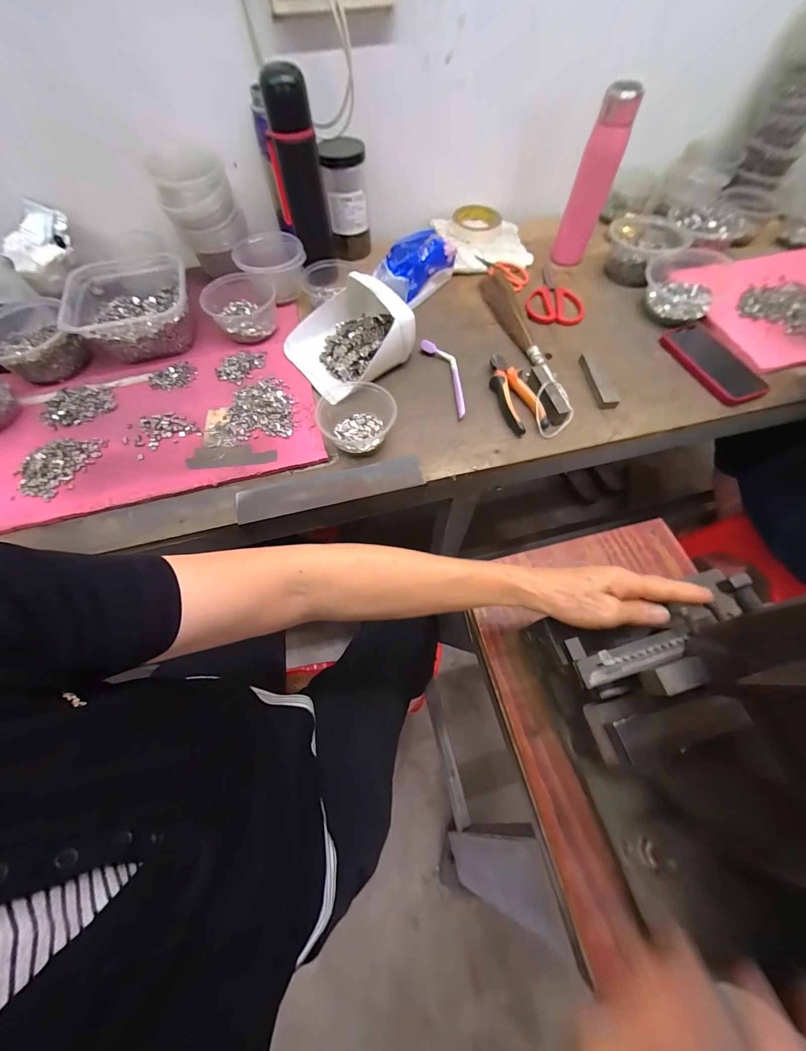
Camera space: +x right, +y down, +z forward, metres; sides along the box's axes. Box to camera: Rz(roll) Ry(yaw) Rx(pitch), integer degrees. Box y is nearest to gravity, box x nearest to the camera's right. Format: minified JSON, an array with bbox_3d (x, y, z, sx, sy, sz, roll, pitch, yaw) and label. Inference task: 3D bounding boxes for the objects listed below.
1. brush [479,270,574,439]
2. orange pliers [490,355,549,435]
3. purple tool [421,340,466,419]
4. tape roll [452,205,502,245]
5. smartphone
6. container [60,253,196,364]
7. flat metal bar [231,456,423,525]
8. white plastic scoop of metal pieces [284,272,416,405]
[{"bbox_3d":[0.201,-0.315,0.569,0.055,0.041,0.387,-8,63,-3],"label":"brush"},{"bbox_3d":[0.173,-0.205,0.522,0.056,0.030,0.140,-16,64,-7],"label":"orange pliers"},{"bbox_3d":[0.077,-0.240,0.542,0.040,0.023,0.160,-19,64,-8],"label":"purple tool"},{"bbox_3d":[0.152,-0.622,0.700,0.095,0.029,0.108,10,63,6],"label":"tape roll"},{"bbox_3d":[0.506,-0.269,0.552,0.094,0.012,0.172,-13,63,-6],"label":"smartphone"},{"bbox_3d":[-0.433,-0.352,0.555,0.174,0.070,0.172,-13,63,-6],"label":"container"},{"bbox_3d":[-0.096,-0.050,0.460,0.246,0.007,0.051,-12,65,-5],"label":"flat metal bar"},{"bbox_3d":[-0.088,-0.303,0.532,0.173,0.076,0.158,-32,67,-14],"label":"white plastic scoop of metal pieces"}]

